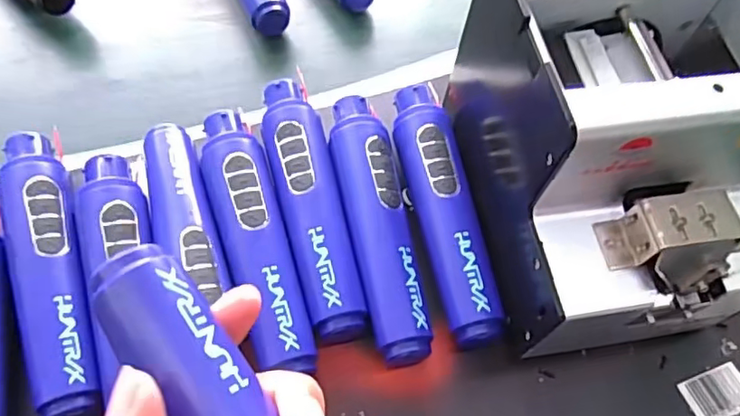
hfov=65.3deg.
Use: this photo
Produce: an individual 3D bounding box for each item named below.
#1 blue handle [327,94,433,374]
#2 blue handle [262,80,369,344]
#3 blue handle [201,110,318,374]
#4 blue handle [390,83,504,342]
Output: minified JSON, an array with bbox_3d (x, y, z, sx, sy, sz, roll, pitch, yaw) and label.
[{"bbox_3d":[0.003,0.009,0.353,0.037,0.035,0.171,-6,60,-8],"label":"blue handle"},{"bbox_3d":[-0.039,-0.003,0.357,0.041,0.038,0.176,-10,61,-10],"label":"blue handle"},{"bbox_3d":[-0.069,0.016,0.343,0.036,0.040,0.168,-13,62,-12],"label":"blue handle"},{"bbox_3d":[0.045,0.000,0.359,0.035,0.036,0.172,-9,61,-10],"label":"blue handle"}]

